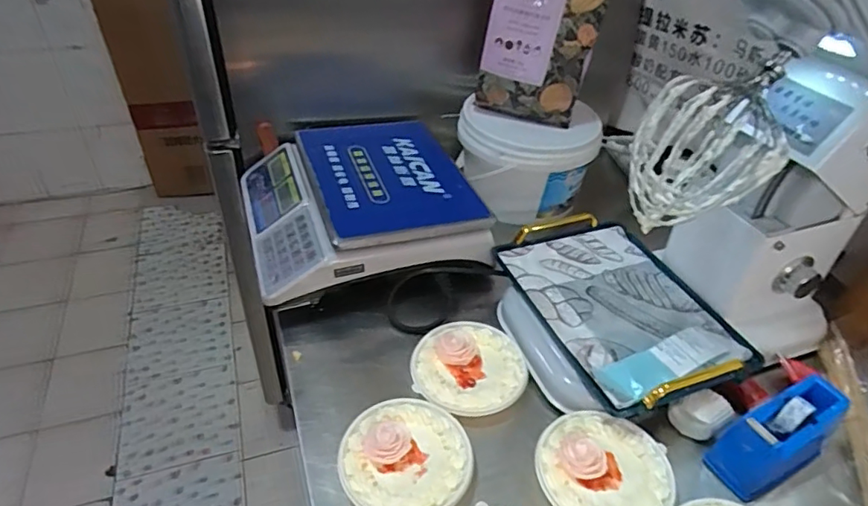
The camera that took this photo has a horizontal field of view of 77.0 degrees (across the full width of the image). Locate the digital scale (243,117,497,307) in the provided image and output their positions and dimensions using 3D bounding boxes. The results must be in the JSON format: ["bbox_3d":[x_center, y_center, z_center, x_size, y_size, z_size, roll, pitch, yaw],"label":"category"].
[{"bbox_3d":[-0.121,-0.086,0.843,0.326,0.086,0.316,-11,42,-17],"label":"digital scale"}]

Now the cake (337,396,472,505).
[{"bbox_3d":[-0.027,0.210,0.569,0.129,0.034,0.134,2,40,-2],"label":"cake"}]

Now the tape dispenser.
[{"bbox_3d":[0.368,0.198,0.579,0.135,0.088,0.070,-16,43,-22],"label":"tape dispenser"}]

